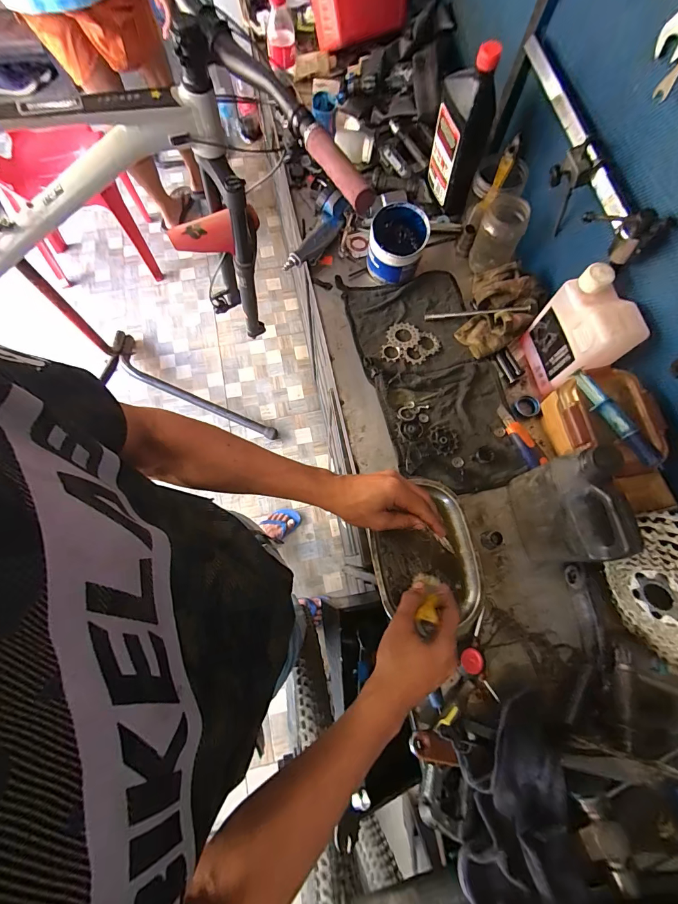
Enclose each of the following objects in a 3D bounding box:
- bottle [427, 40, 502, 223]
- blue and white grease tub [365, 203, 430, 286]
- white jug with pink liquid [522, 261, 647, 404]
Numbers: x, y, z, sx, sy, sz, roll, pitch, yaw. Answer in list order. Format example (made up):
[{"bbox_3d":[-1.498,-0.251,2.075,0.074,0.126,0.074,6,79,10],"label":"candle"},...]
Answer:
[{"bbox_3d":[0.211,-0.552,0.629,0.048,0.233,0.114,-19,74,-8],"label":"bottle"},{"bbox_3d":[0.102,-0.367,0.660,0.096,0.102,0.095,1,72,-2],"label":"blue and white grease tub"},{"bbox_3d":[0.361,-0.170,0.556,0.068,0.166,0.131,-6,73,-4],"label":"white jug with pink liquid"}]

